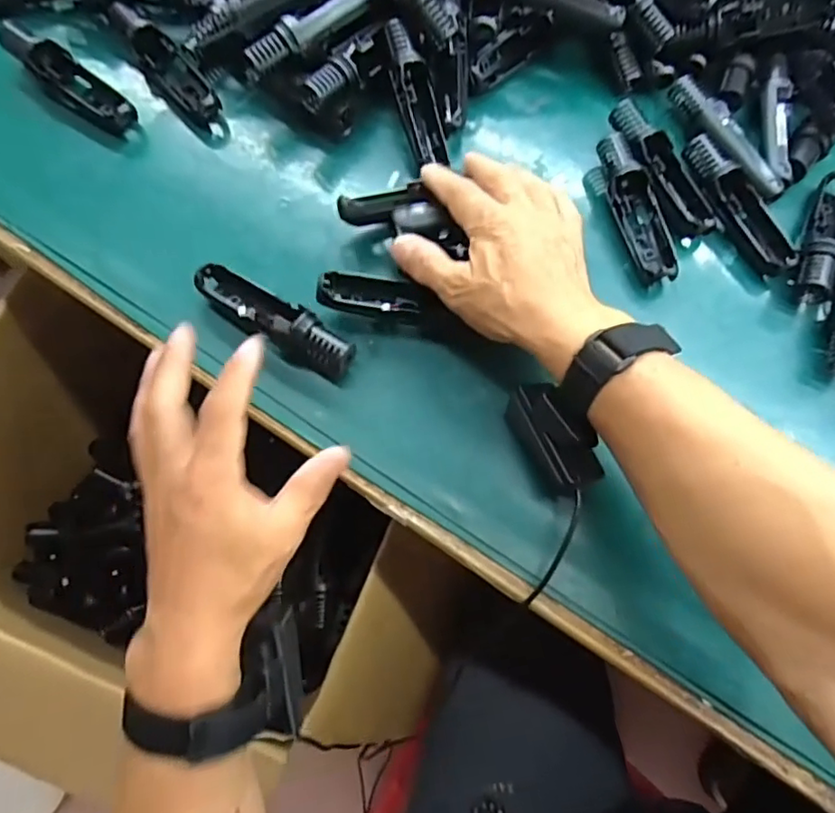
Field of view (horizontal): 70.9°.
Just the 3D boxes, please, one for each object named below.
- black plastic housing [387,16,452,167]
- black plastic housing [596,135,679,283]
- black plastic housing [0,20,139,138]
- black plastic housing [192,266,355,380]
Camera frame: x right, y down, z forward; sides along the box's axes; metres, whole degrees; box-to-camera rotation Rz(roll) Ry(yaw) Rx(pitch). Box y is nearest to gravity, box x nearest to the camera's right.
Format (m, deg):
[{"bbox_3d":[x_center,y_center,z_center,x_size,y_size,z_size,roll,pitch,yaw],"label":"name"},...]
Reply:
[{"bbox_3d":[-0.001,-0.241,0.451,0.031,0.021,0.107,-17,96,-7],"label":"black plastic housing"},{"bbox_3d":[0.166,-0.150,0.440,0.034,0.021,0.119,-14,72,-7],"label":"black plastic housing"},{"bbox_3d":[-0.274,-0.256,0.461,0.129,0.033,0.035,39,74,10],"label":"black plastic housing"},{"bbox_3d":[-0.098,-0.058,0.401,0.121,0.032,0.033,28,73,7],"label":"black plastic housing"}]

